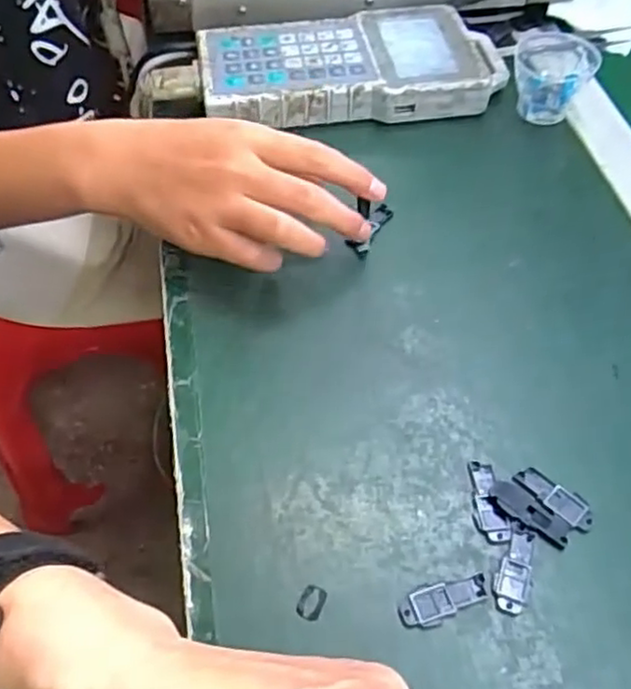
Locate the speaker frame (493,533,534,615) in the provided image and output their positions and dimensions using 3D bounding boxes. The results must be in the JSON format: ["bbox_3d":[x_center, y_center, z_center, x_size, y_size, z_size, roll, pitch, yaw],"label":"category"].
[{"bbox_3d":[0.090,0.102,0.307,0.014,0.004,0.038,17,56,11],"label":"speaker frame"}]

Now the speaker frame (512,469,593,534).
[{"bbox_3d":[0.115,0.073,0.326,0.039,0.004,0.015,34,61,22],"label":"speaker frame"}]

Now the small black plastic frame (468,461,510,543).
[{"bbox_3d":[0.082,0.074,0.326,0.014,0.004,0.041,-5,54,-4],"label":"small black plastic frame"}]

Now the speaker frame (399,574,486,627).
[{"bbox_3d":[0.057,0.111,0.300,0.041,0.004,0.015,-21,57,-15],"label":"speaker frame"}]

